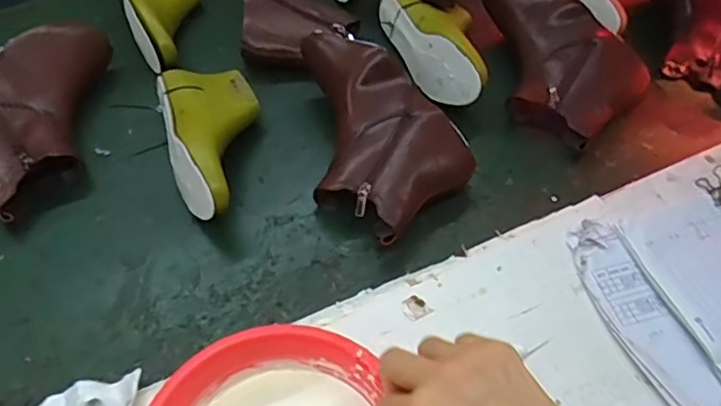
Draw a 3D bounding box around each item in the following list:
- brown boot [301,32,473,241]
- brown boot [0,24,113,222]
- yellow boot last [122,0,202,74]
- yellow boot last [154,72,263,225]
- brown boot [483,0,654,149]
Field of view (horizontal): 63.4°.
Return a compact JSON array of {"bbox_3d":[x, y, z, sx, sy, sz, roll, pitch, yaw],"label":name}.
[{"bbox_3d":[-0.005,-0.081,0.661,0.160,0.087,0.251,-35,60,-25],"label":"brown boot"},{"bbox_3d":[-0.405,-0.110,0.685,0.151,0.096,0.257,-2,52,-1],"label":"brown boot"},{"bbox_3d":[-0.275,-0.277,0.827,0.112,0.069,0.238,-18,54,-14],"label":"yellow boot last"},{"bbox_3d":[-0.165,-0.077,0.667,0.109,0.076,0.231,-15,53,-12],"label":"yellow boot last"},{"bbox_3d":[0.229,-0.192,0.758,0.161,0.076,0.261,-36,60,-25],"label":"brown boot"}]

